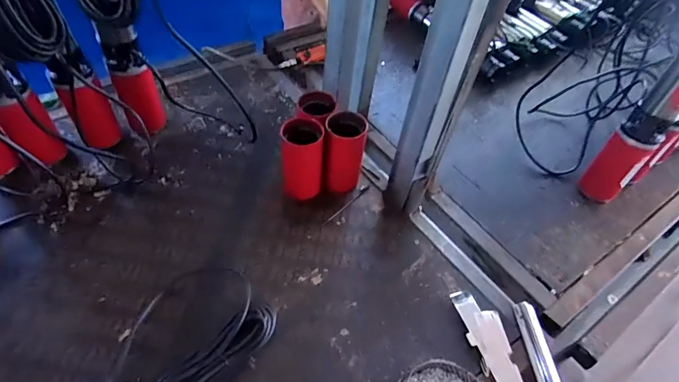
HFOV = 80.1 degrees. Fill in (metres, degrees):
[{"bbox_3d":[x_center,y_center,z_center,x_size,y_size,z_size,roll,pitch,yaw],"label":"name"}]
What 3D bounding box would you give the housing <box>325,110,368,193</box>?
[{"bbox_3d":[0.009,-0.073,0.801,0.076,0.159,0.077,9,49,2],"label":"housing"}]

